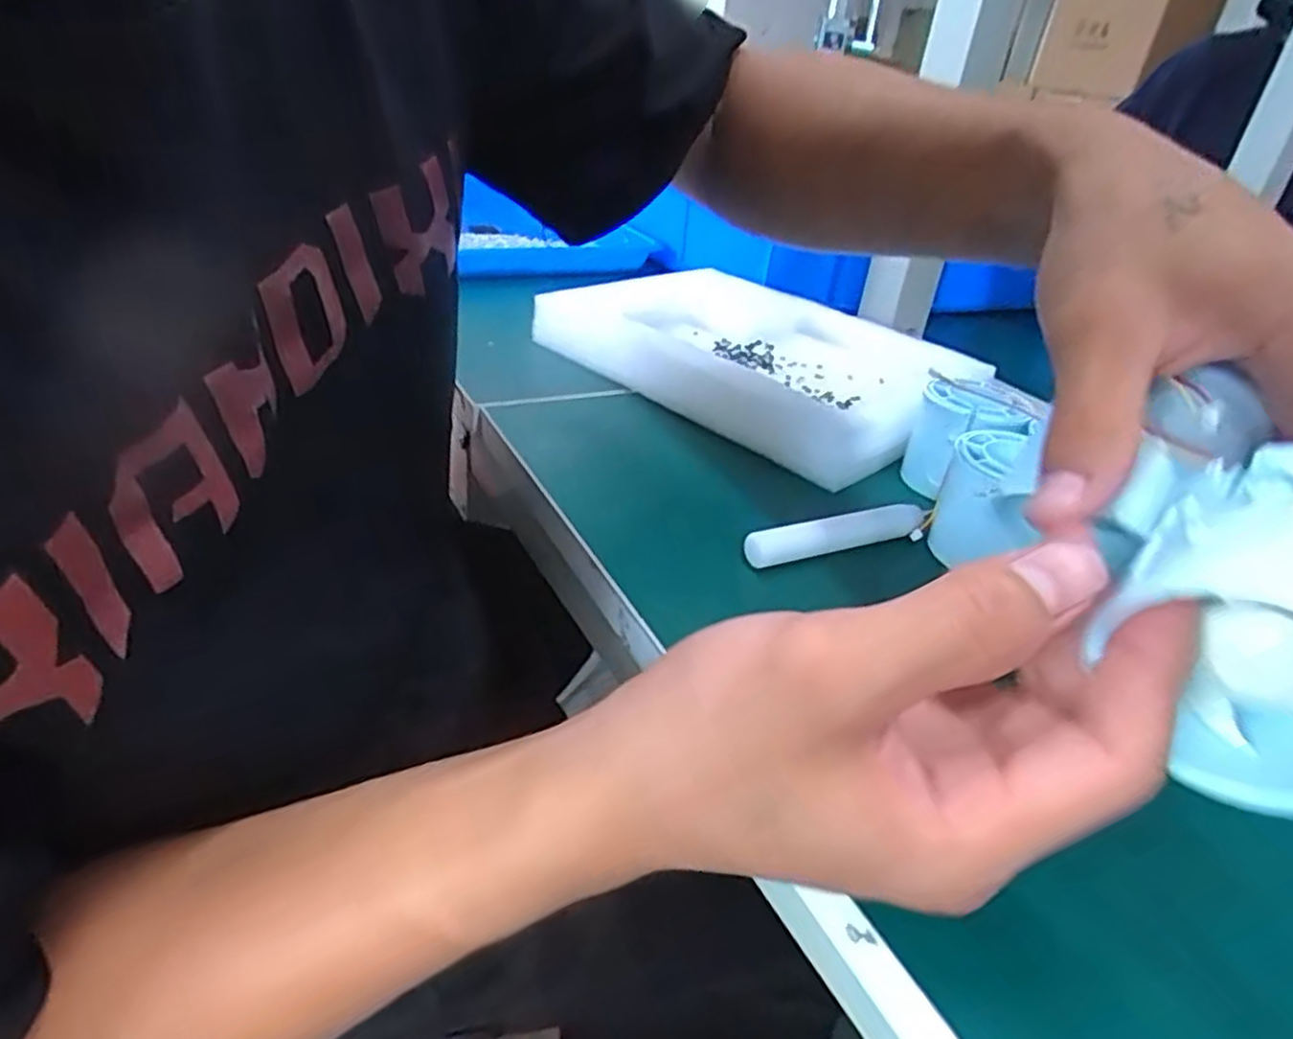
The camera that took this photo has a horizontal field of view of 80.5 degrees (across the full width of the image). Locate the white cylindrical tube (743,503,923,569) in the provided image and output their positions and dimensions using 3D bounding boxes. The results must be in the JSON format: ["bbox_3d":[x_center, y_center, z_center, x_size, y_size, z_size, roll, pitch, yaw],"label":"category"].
[{"bbox_3d":[0.087,0.007,0.345,0.090,0.017,0.014,-8,34,-24],"label":"white cylindrical tube"}]

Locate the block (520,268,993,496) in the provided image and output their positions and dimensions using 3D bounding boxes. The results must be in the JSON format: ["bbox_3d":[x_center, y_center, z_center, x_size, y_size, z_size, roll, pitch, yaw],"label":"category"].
[{"bbox_3d":[0.074,-0.115,0.523,0.270,0.038,0.184,31,38,33],"label":"block"}]

